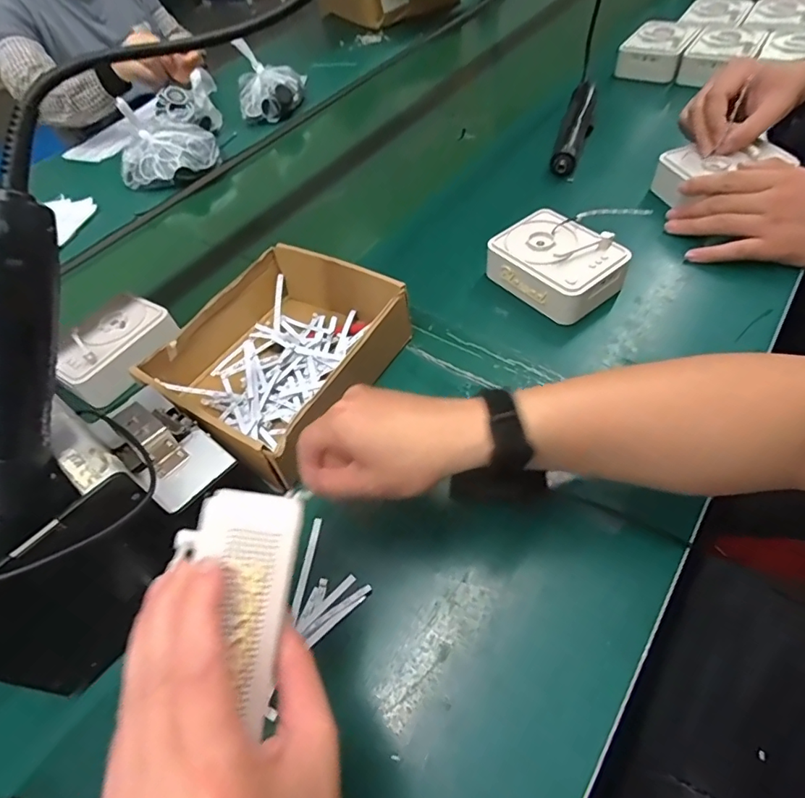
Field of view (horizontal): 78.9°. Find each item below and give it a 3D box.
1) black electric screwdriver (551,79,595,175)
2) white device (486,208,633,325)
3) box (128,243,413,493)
[{"bbox_3d":[0.251,-0.391,0.700,0.042,0.045,0.200,13,56,17],"label":"black electric screwdriver"},{"bbox_3d":[0.168,-0.146,0.534,0.101,0.051,0.132,-40,58,-21],"label":"white device"},{"bbox_3d":[-0.121,-0.047,0.475,0.178,0.067,0.212,24,59,20],"label":"box"}]

